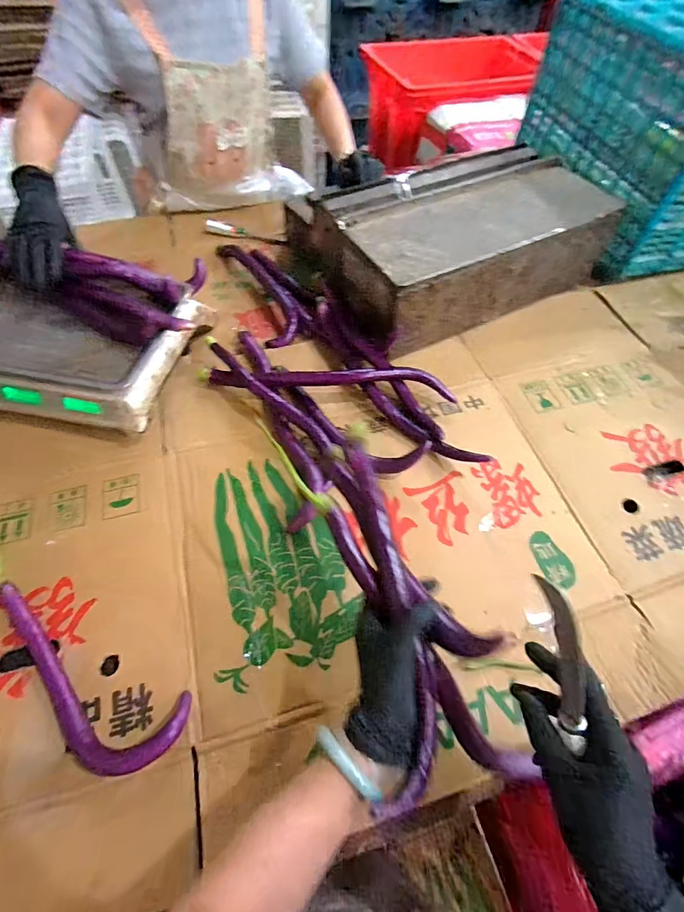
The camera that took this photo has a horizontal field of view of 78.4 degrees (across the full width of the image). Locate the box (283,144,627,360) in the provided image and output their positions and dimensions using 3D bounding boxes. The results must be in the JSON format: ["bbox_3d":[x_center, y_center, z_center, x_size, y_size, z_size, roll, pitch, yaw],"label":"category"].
[{"bbox_3d":[0.219,-0.399,0.800,0.493,0.159,0.274,-25,62,-15],"label":"box"}]

